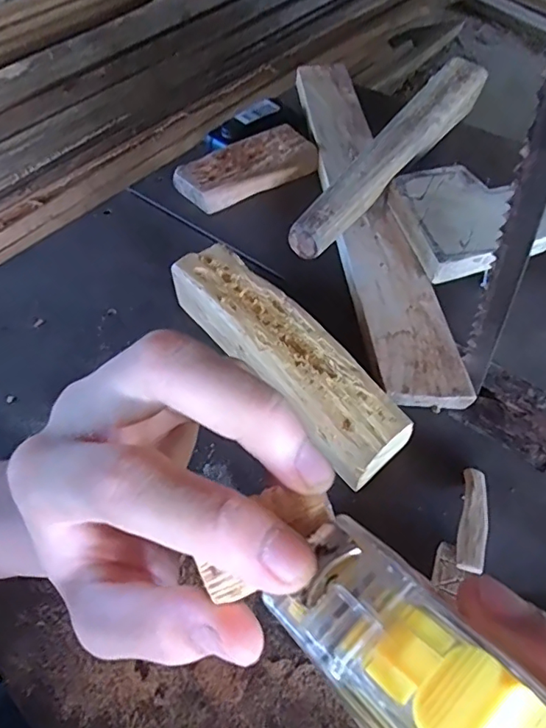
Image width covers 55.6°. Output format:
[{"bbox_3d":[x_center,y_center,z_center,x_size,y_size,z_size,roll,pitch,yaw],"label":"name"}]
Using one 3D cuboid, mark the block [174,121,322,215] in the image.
[{"bbox_3d":[-0.027,-0.195,0.517,0.140,0.028,0.055,-27,57,-18],"label":"block"}]

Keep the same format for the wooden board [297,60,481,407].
[{"bbox_3d":[0.081,-0.156,0.476,0.063,0.021,0.453,-6,53,-4],"label":"wooden board"}]

